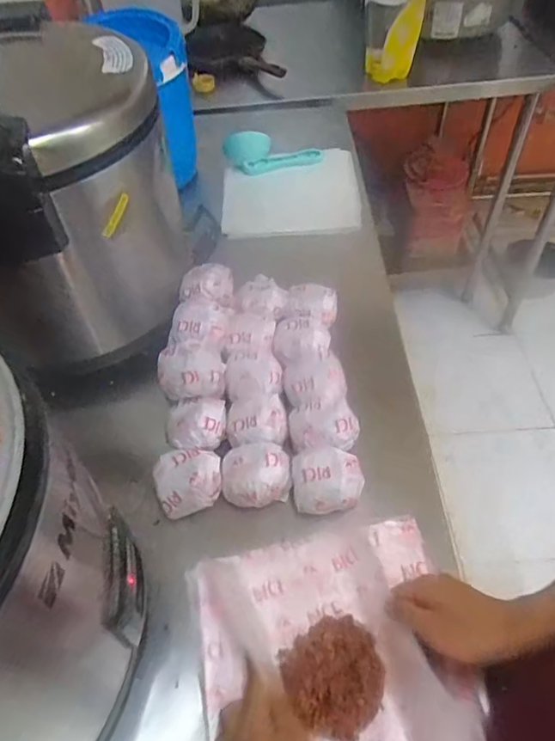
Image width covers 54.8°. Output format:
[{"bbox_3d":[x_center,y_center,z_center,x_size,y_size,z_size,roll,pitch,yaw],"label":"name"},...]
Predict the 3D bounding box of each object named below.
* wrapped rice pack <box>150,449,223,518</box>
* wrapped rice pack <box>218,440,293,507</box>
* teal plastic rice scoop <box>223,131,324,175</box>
[{"bbox_3d":[-0.106,0.131,0.639,0.078,0.041,0.076,-13,51,-8],"label":"wrapped rice pack"},{"bbox_3d":[-0.025,0.123,0.639,0.080,0.053,0.070,10,52,11],"label":"wrapped rice pack"},{"bbox_3d":[-0.009,-0.449,1.106,0.200,0.082,0.050,-2,50,2],"label":"teal plastic rice scoop"}]

